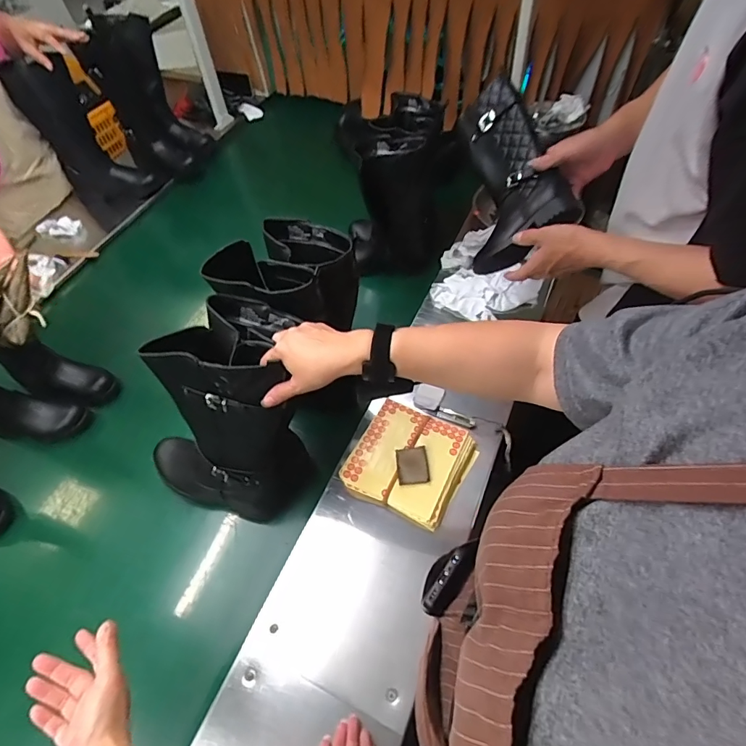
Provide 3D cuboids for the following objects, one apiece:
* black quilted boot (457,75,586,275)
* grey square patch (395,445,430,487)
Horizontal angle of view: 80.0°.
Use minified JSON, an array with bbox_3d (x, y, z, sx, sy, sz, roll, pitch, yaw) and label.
[{"bbox_3d":[0.254,-0.366,0.823,0.151,0.134,0.316,-10,80,-2],"label":"black quilted boot"},{"bbox_3d":[0.066,0.151,0.733,0.051,0.011,0.065,-5,56,1],"label":"grey square patch"}]

